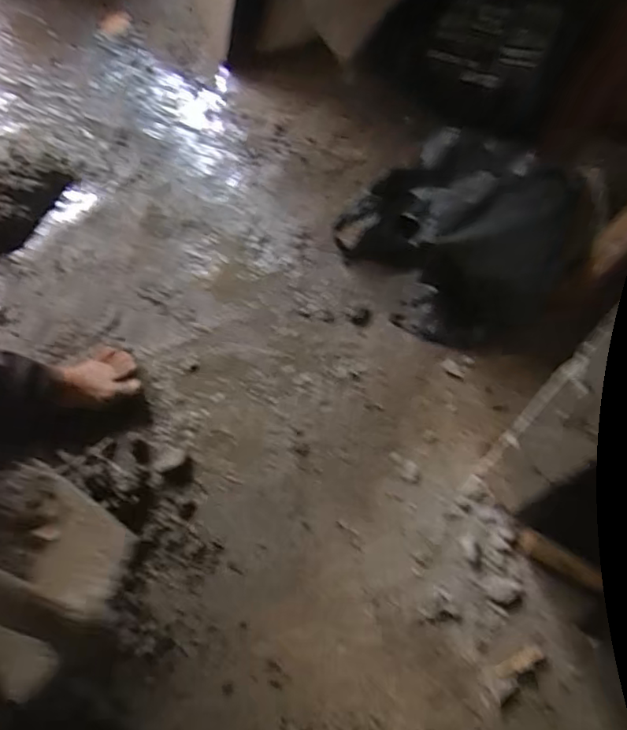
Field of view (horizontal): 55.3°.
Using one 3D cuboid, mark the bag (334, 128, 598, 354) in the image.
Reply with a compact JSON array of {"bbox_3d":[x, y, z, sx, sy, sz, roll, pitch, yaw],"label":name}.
[{"bbox_3d":[0.215,-0.185,0.904,0.242,0.198,0.339,-40,70,-12],"label":"bag"}]

